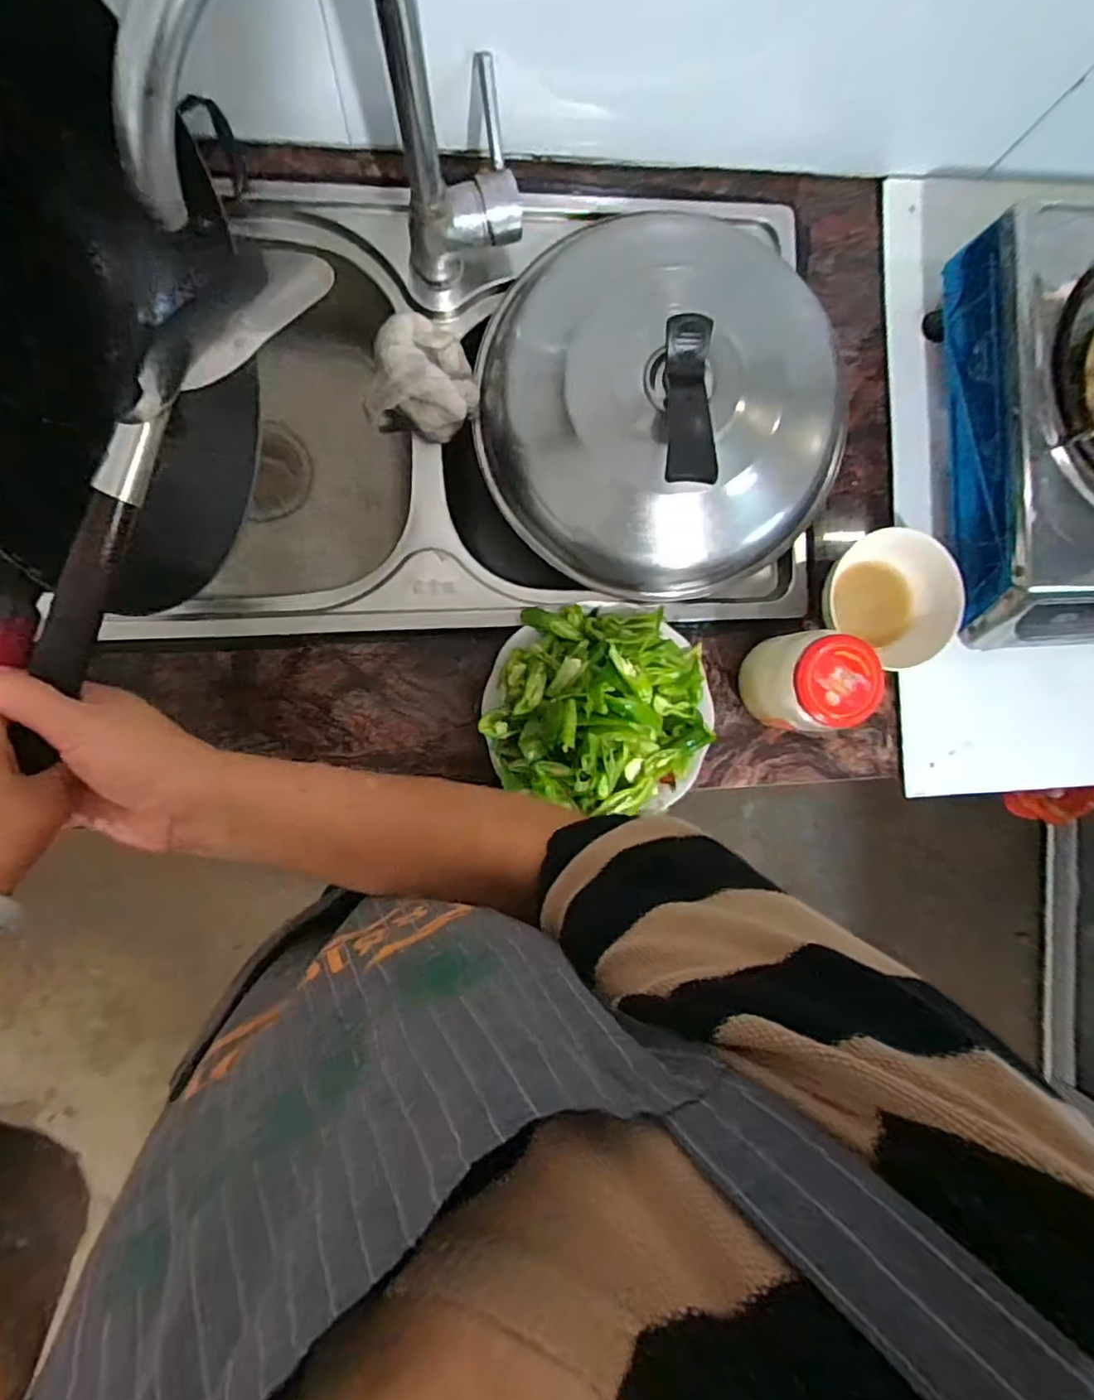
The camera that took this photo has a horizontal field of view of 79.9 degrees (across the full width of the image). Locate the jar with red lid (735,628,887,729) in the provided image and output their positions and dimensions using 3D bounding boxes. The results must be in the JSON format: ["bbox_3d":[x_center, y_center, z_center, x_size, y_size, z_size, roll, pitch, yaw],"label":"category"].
[{"bbox_3d":[0.218,-0.017,0.563,0.072,0.121,0.079,0,90,-7],"label":"jar with red lid"}]

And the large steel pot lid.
[{"bbox_3d":[0.102,-0.254,0.550,0.291,0.134,0.323,-31,94,-6],"label":"large steel pot lid"}]

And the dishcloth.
[{"bbox_3d":[-0.105,-0.285,0.578,0.091,0.063,0.093,0,90,-7],"label":"dishcloth"}]

